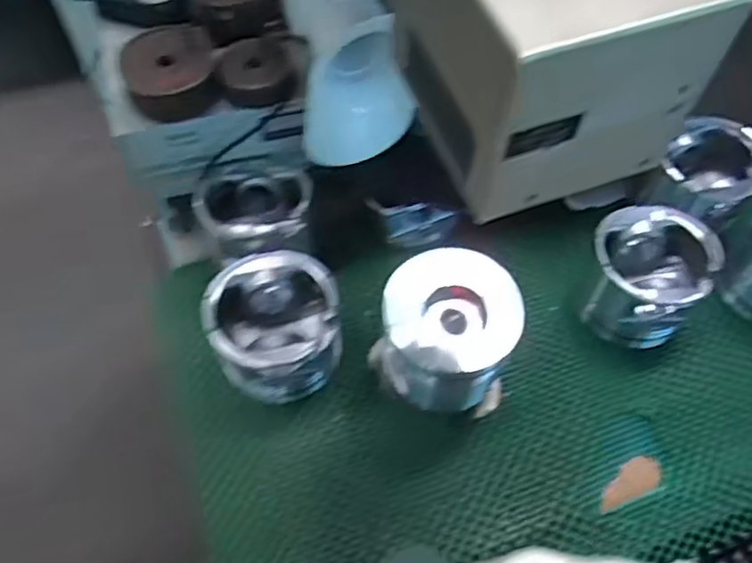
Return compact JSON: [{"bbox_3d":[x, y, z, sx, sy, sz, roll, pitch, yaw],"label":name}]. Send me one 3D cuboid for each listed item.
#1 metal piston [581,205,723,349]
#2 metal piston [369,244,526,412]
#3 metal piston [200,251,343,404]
[{"bbox_3d":[0.261,-0.004,0.652,0.110,0.106,0.109,29,63,14],"label":"metal piston"},{"bbox_3d":[0.060,0.048,0.582,0.117,0.124,0.099,0,59,-2],"label":"metal piston"},{"bbox_3d":[-0.091,0.047,0.605,0.112,0.102,0.100,-18,62,-12],"label":"metal piston"}]

